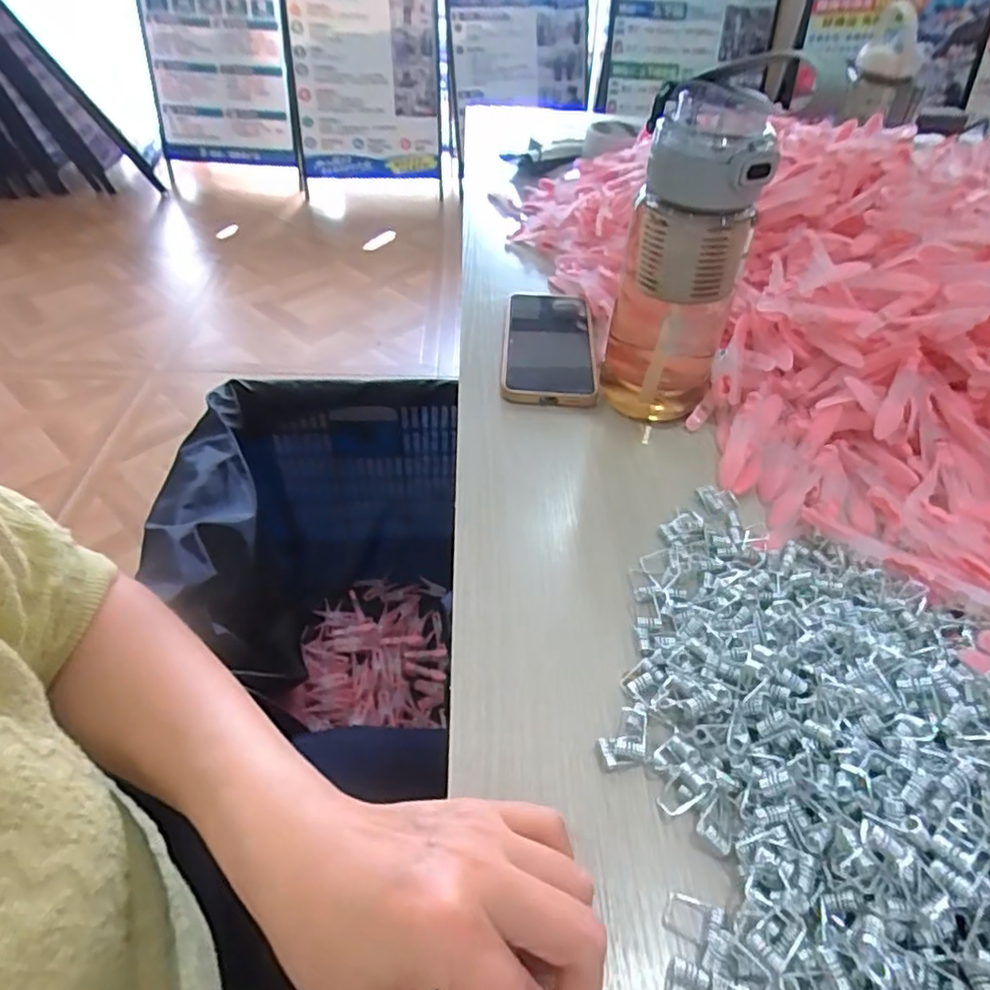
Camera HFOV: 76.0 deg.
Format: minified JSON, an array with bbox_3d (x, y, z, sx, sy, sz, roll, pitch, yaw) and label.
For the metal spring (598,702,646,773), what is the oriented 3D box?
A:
[{"bbox_3d":[0.062,0.116,0.304,0.023,0.007,0.032,7,45,4],"label":"metal spring"}]

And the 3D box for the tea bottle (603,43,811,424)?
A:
[{"bbox_3d":[0.130,-0.160,0.440,0.079,0.224,0.094,11,45,8],"label":"tea bottle"}]

